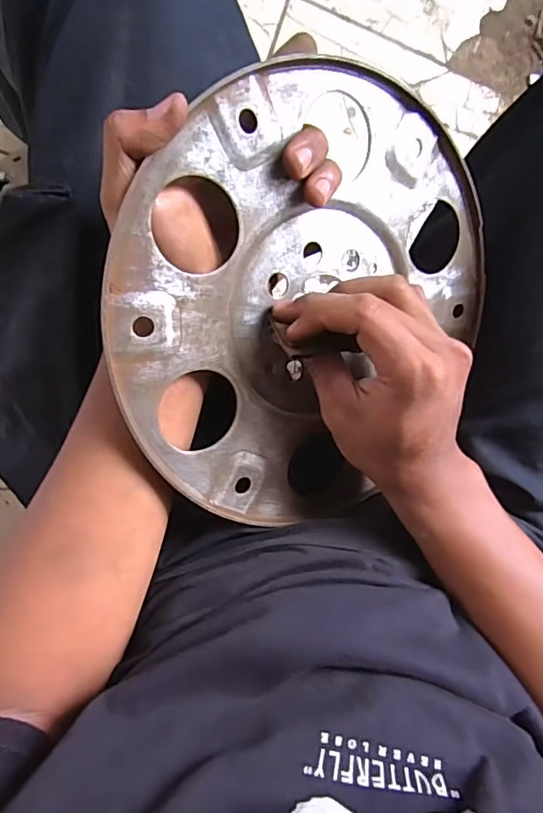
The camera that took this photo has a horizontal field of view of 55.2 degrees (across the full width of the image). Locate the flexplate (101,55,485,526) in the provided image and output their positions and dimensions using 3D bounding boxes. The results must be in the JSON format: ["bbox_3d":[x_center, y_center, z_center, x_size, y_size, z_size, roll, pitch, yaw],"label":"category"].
[{"bbox_3d":[0.023,-0.063,0.321,0.236,0.026,0.261,33,87,-34],"label":"flexplate"}]

